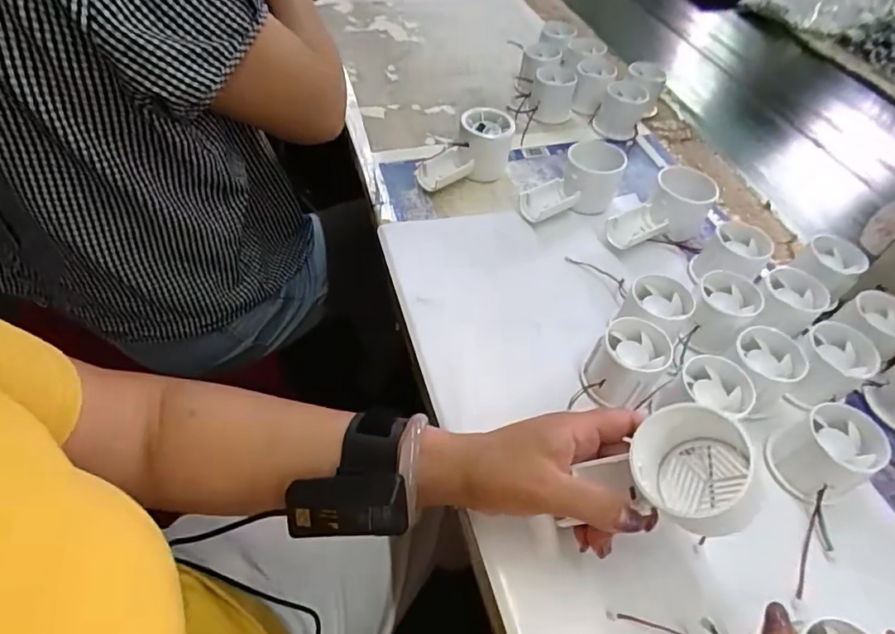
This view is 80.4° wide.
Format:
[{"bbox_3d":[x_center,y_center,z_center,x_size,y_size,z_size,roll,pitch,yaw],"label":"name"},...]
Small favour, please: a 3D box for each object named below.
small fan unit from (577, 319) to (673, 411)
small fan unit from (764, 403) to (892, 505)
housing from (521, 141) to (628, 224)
[{"bbox_3d":[0.137,0.042,0.413,0.066,0.060,0.053,-34,61,-29],"label":"small fan unit"},{"bbox_3d":[0.265,0.096,0.373,0.058,0.047,0.052,-21,56,-22],"label":"small fan unit"},{"bbox_3d":[0.123,-0.138,0.541,0.105,0.060,0.051,-12,53,-16],"label":"housing"}]

